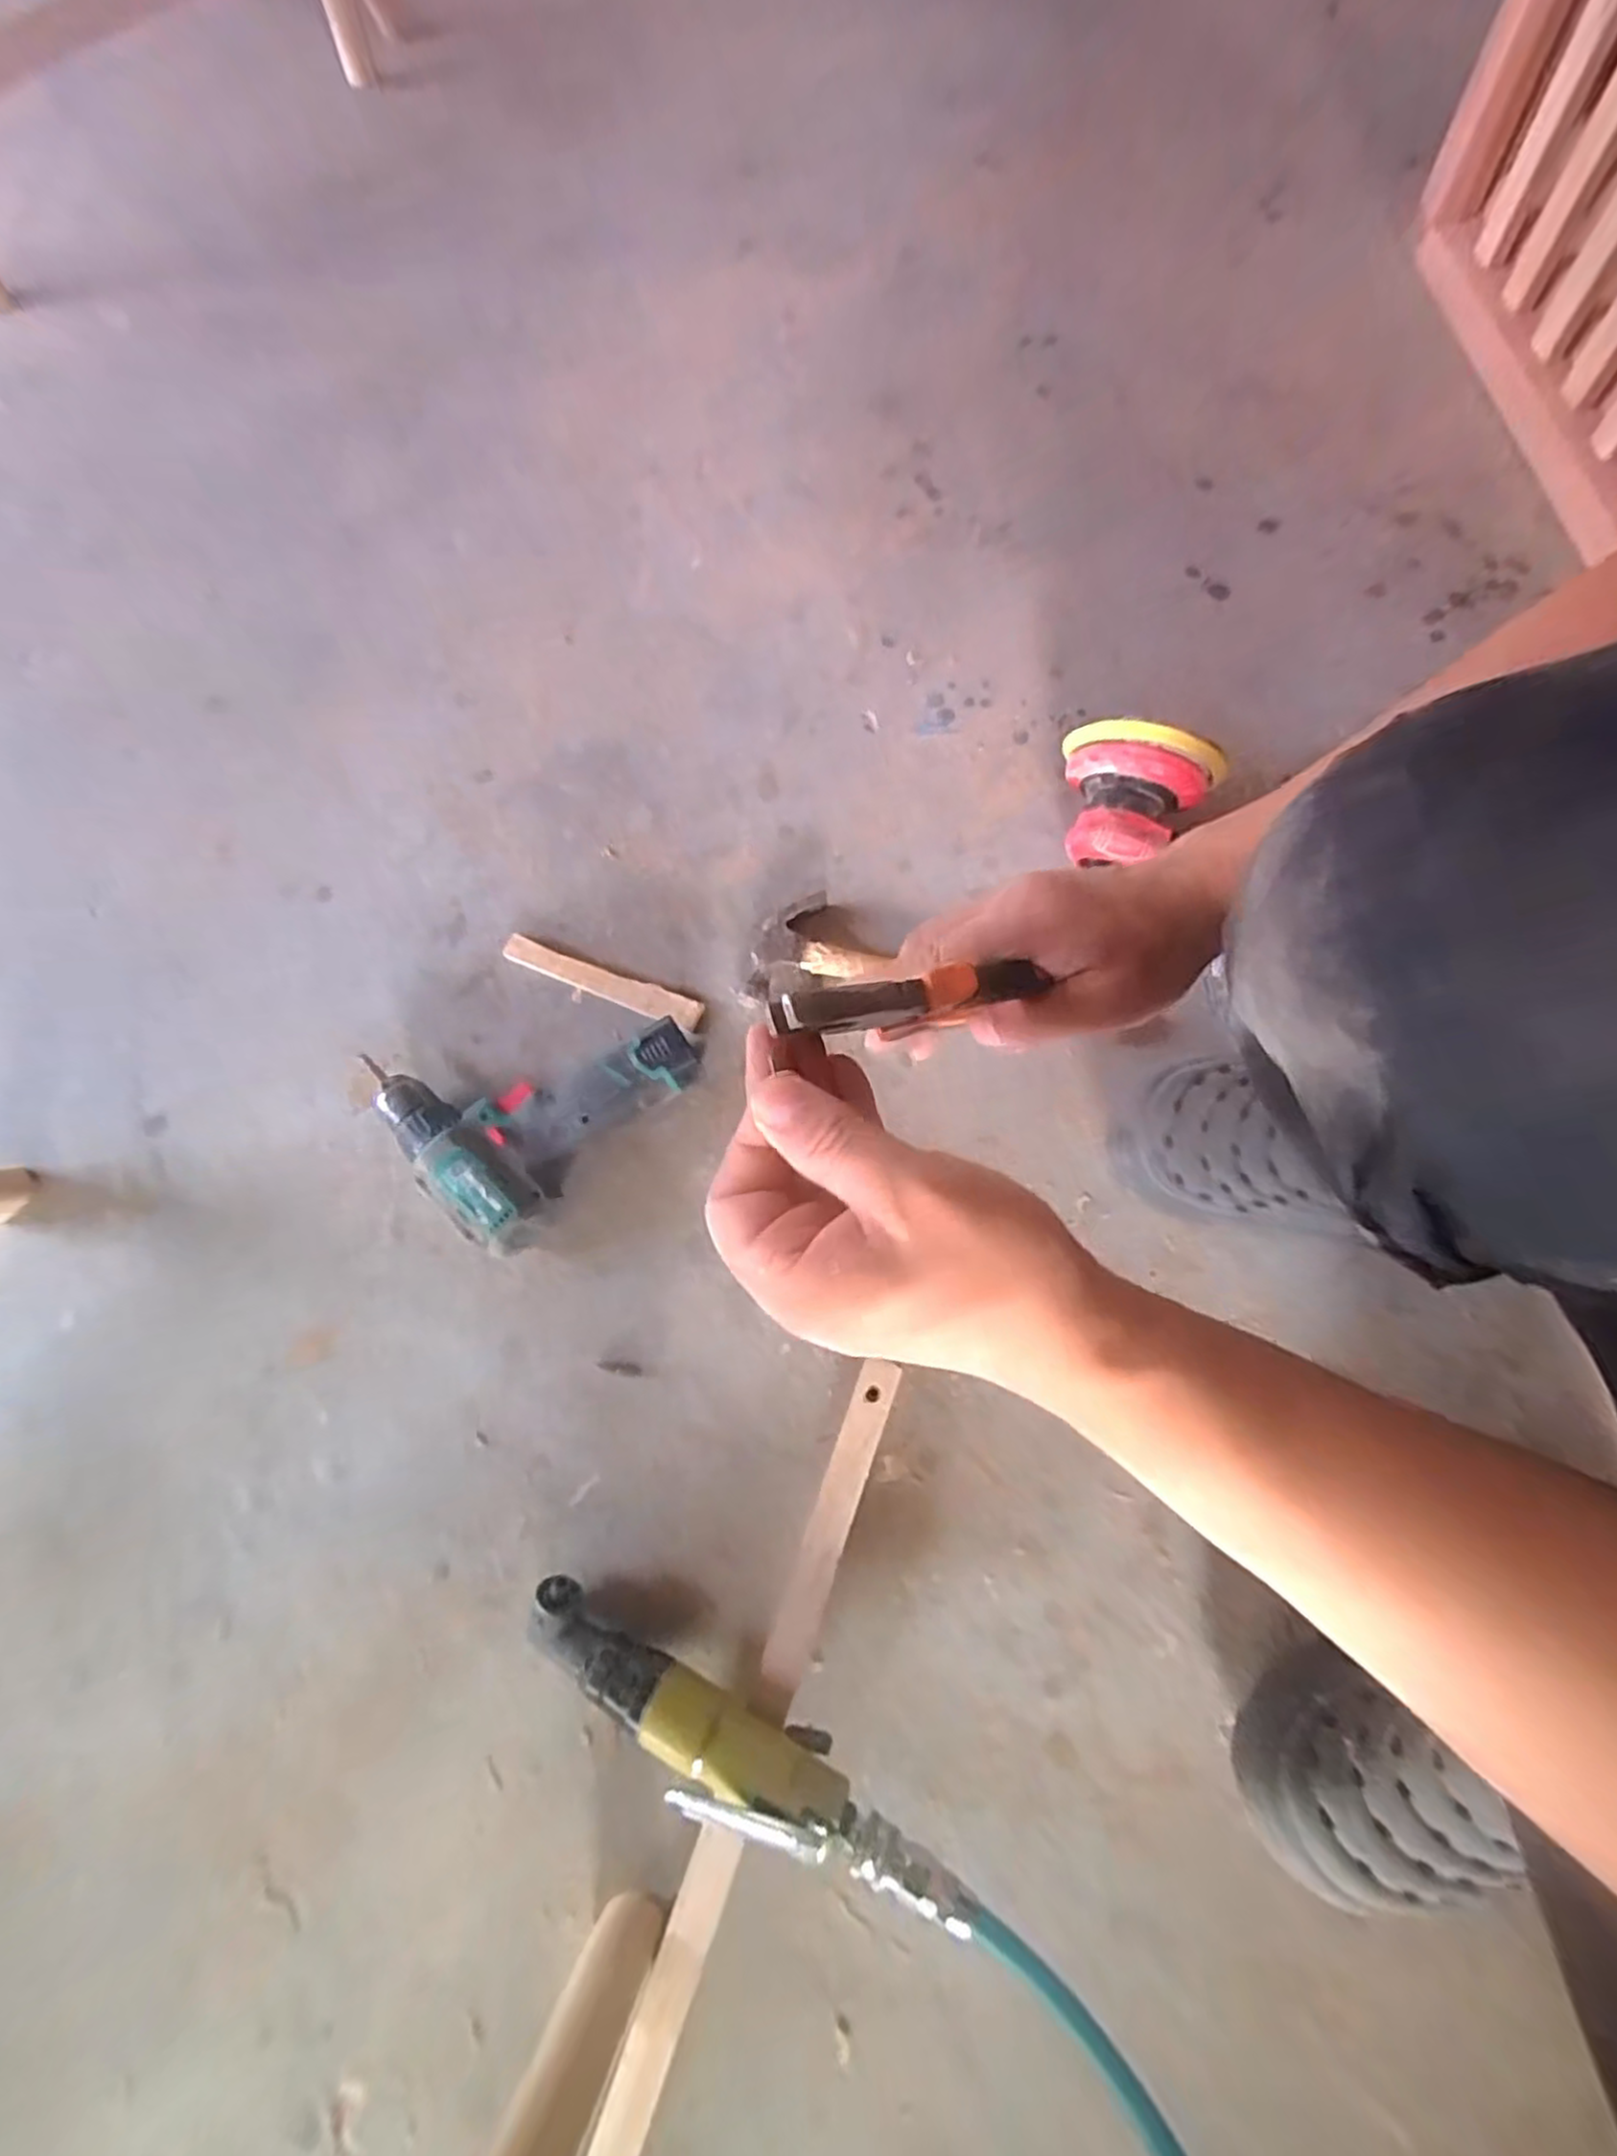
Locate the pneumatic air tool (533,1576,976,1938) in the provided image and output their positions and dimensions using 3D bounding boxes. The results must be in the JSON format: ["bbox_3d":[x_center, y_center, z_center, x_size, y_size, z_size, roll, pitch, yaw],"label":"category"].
[{"bbox_3d":[-0.044,0.377,0.421,0.273,0.066,0.048,26,74,8],"label":"pneumatic air tool"}]

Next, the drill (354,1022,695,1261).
[{"bbox_3d":[-0.193,0.009,0.543,0.198,0.053,0.162,-41,77,-12],"label":"drill"}]

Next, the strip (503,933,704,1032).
[{"bbox_3d":[-0.161,-0.076,0.586,0.165,0.008,0.024,21,74,6],"label":"strip"}]

